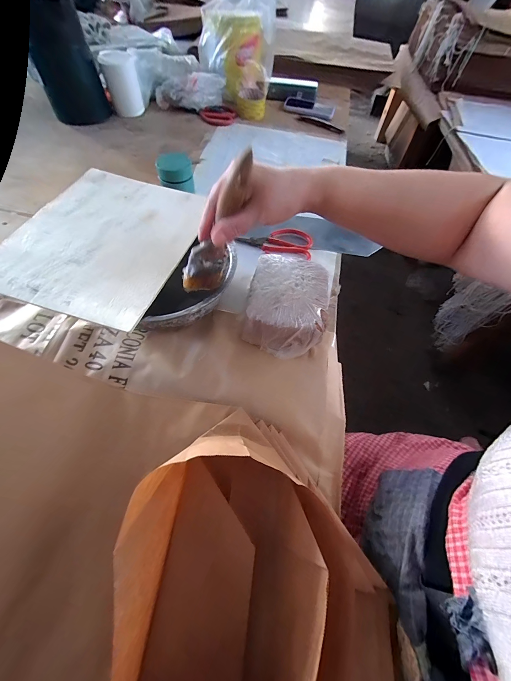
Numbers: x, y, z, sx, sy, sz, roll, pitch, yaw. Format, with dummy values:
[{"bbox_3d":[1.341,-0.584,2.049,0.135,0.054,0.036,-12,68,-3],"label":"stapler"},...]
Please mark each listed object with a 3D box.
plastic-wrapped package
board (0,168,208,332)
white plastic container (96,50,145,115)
[{"bbox_3d":[0.048,-0.059,0.401,0.114,0.056,0.159,11,59,3],"label":"plastic-wrapped package"},{"bbox_3d":[-0.217,-0.154,0.383,0.232,0.009,0.274,16,59,6],"label":"board"},{"bbox_3d":[-0.358,-0.695,0.715,0.083,0.119,0.069,-14,61,-12],"label":"white plastic container"}]

